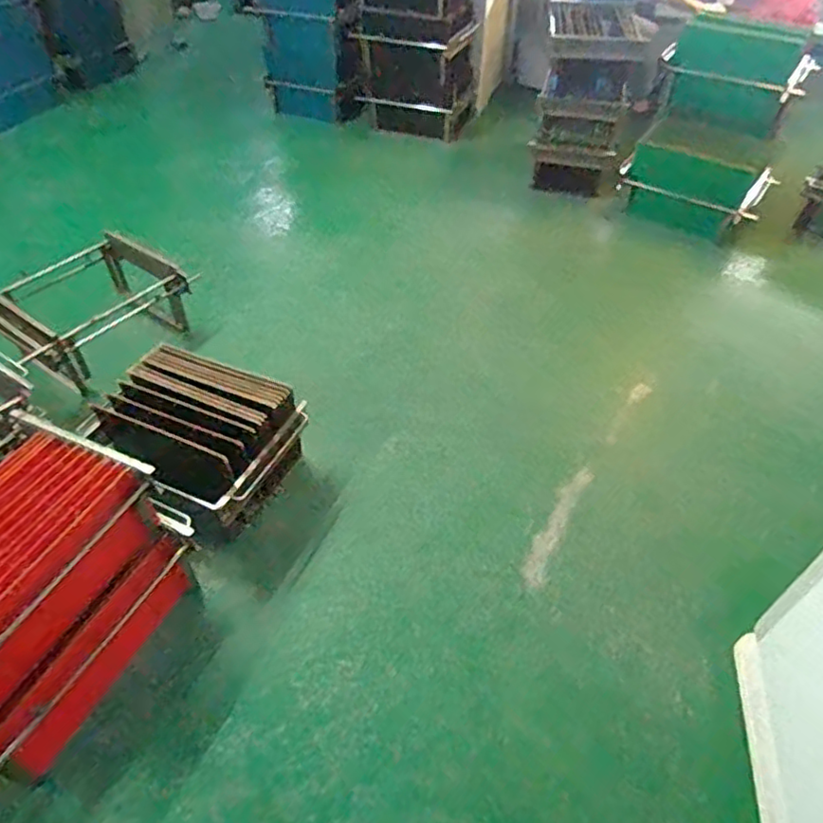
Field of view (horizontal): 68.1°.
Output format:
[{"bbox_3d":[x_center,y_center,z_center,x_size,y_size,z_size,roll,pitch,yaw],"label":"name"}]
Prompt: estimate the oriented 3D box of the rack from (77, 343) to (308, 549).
[{"bbox_3d":[-0.622,0.098,1.729,0.522,0.297,0.440,23,51,20],"label":"rack"}]

